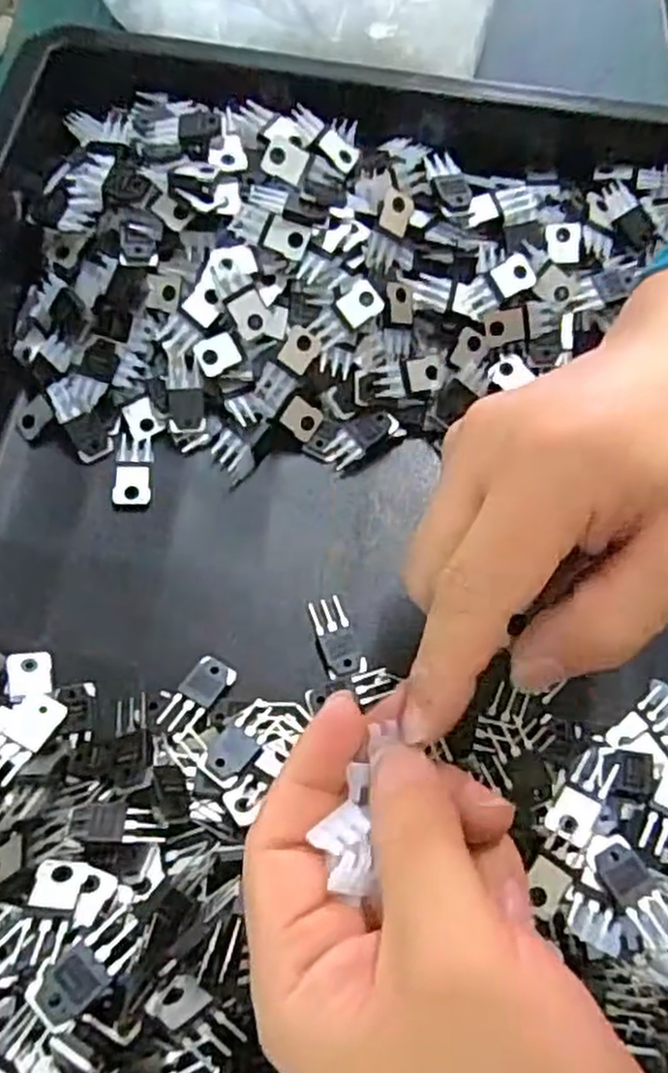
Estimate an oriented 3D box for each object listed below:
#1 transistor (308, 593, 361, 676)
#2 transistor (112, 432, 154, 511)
[{"bbox_3d":[0.001,0.041,0.315,0.014,0.004,0.032,-17,68,-9],"label":"transistor"},{"bbox_3d":[-0.089,-0.029,0.339,0.016,0.007,0.035,-1,67,-2],"label":"transistor"}]

